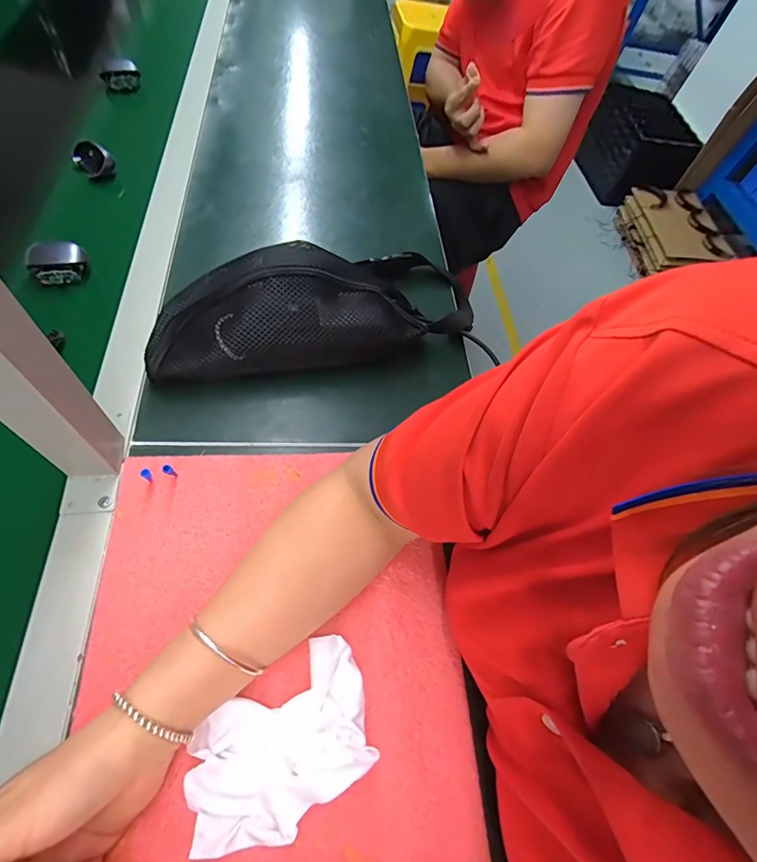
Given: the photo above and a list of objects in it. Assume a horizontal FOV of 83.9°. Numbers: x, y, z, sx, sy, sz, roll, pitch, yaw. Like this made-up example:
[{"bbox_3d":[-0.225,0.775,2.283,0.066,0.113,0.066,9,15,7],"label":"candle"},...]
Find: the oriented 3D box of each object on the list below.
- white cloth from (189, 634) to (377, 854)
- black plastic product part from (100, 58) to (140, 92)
[{"bbox_3d":[-0.064,0.211,0.285,0.127,0.032,0.082,-25,68,-22],"label":"white cloth"},{"bbox_3d":[-0.383,-0.526,0.624,0.052,0.031,0.025,-18,66,-19],"label":"black plastic product part"}]

